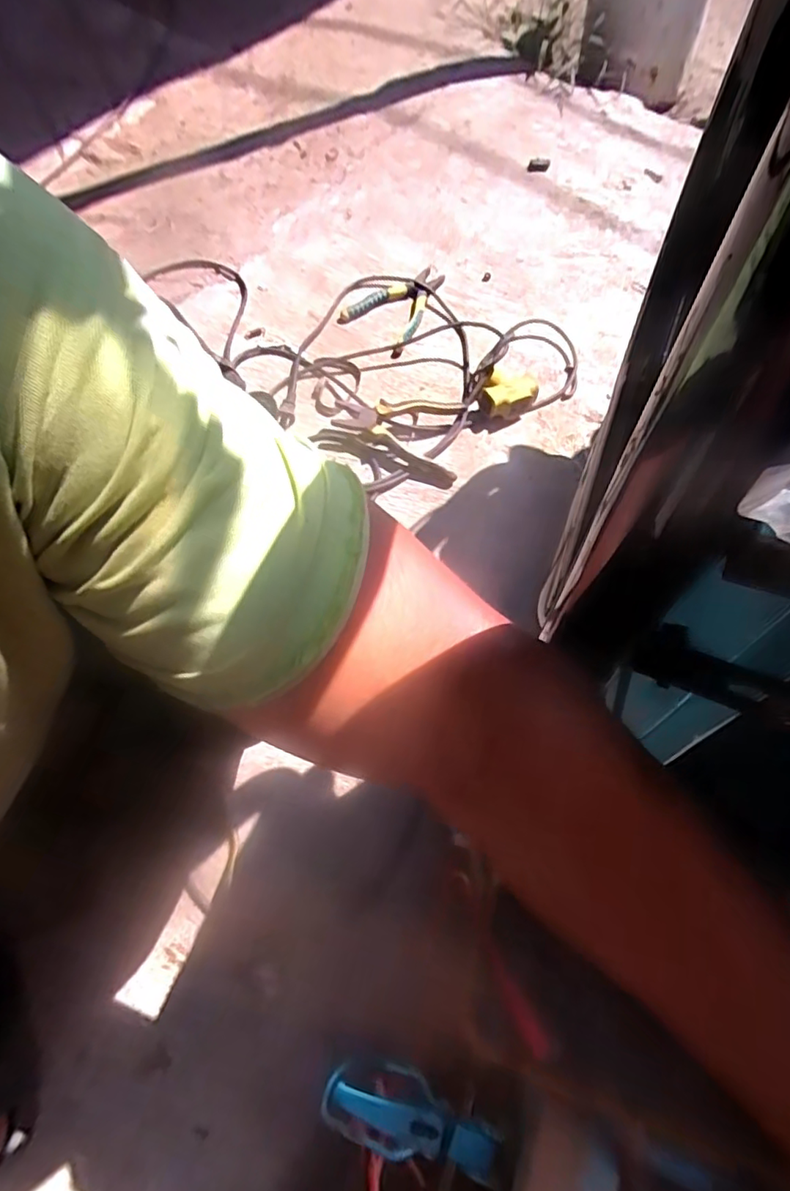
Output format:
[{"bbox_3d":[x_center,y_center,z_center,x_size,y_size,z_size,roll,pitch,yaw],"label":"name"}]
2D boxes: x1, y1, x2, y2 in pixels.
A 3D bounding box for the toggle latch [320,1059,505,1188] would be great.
[{"bbox_3d":[0.010,0.289,0.318,0.112,0.019,0.038,30,65,-9],"label":"toggle latch"}]

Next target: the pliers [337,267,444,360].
[{"bbox_3d":[0.010,-0.466,0.936,0.119,0.027,0.181,36,69,20],"label":"pliers"}]

